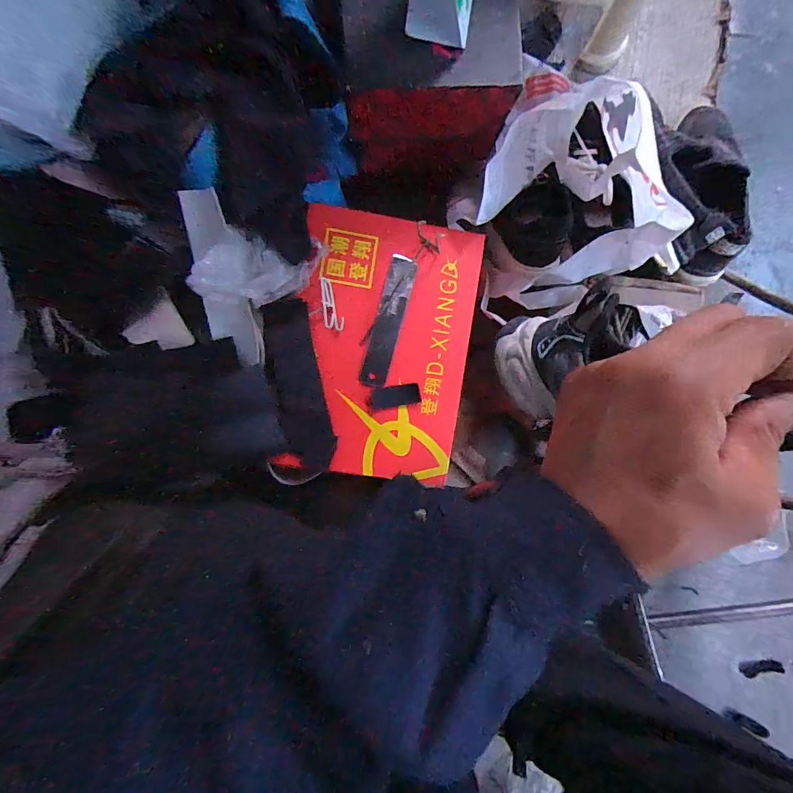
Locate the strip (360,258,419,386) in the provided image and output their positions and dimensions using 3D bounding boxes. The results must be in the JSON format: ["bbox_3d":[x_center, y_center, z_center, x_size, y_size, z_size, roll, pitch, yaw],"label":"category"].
[{"bbox_3d":[-0.010,-0.092,0.495,0.034,0.004,0.161,15,91,-5],"label":"strip"}]

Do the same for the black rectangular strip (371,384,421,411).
[{"bbox_3d":[-0.002,0.000,0.493,0.062,0.004,0.026,-9,93,-4],"label":"black rectangular strip"}]

